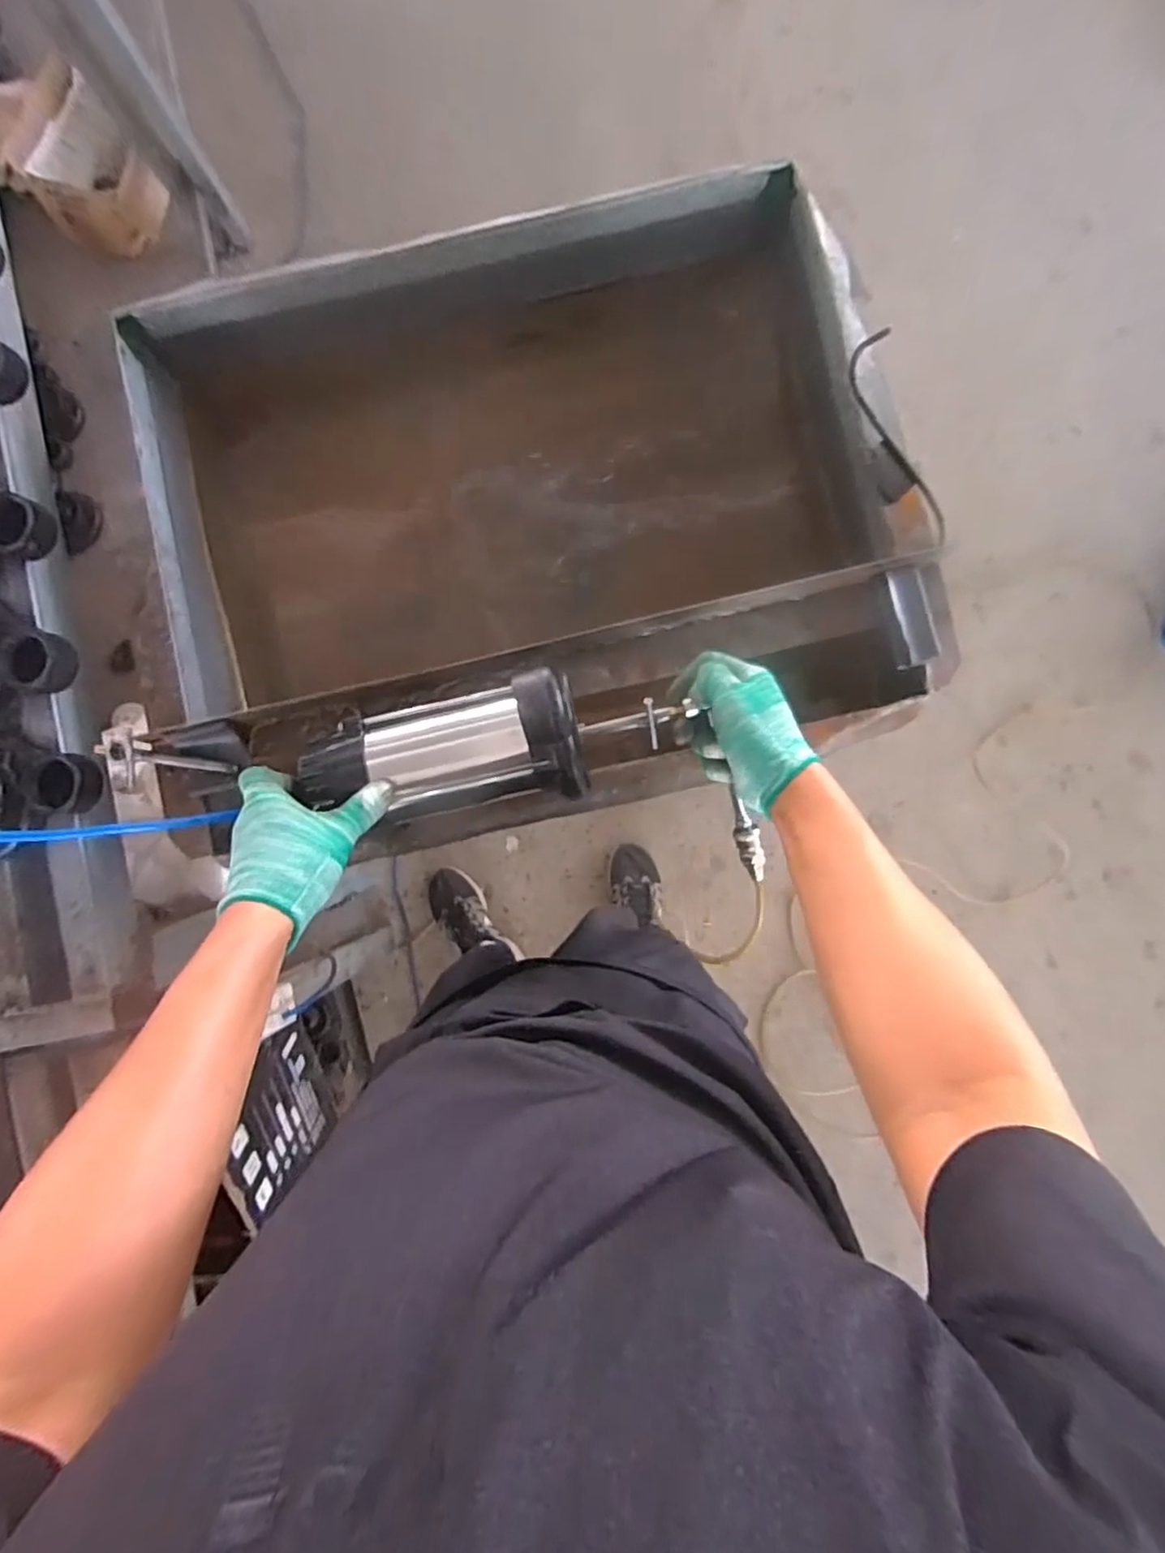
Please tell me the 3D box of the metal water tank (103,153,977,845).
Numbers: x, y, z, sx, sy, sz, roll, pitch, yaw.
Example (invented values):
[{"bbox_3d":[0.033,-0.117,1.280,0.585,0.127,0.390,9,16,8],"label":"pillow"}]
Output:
[{"bbox_3d":[-0.054,-0.264,0.730,0.731,0.259,0.592,-12,88,1],"label":"metal water tank"}]

